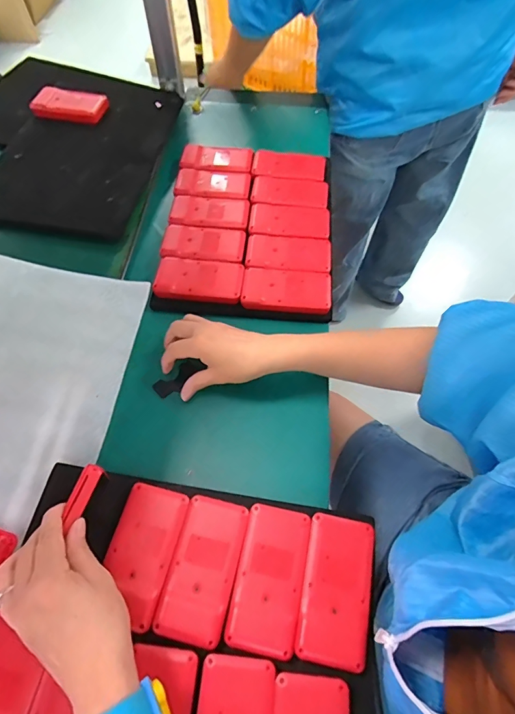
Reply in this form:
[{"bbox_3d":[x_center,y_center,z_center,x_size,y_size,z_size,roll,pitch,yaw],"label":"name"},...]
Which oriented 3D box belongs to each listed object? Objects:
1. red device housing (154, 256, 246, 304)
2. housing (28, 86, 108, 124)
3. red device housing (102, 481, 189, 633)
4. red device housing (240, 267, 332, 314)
[{"bbox_3d":[-0.081,-0.104,0.552,0.118,0.024,0.066,4,60,2],"label":"red device housing"},{"bbox_3d":[-0.330,-0.444,0.691,0.128,0.022,0.059,12,61,6],"label":"housing"},{"bbox_3d":[-0.113,0.190,0.388,0.062,0.020,0.118,11,61,6],"label":"red device housing"},{"bbox_3d":[0.040,-0.092,0.537,0.119,0.013,0.065,5,60,2],"label":"red device housing"}]

